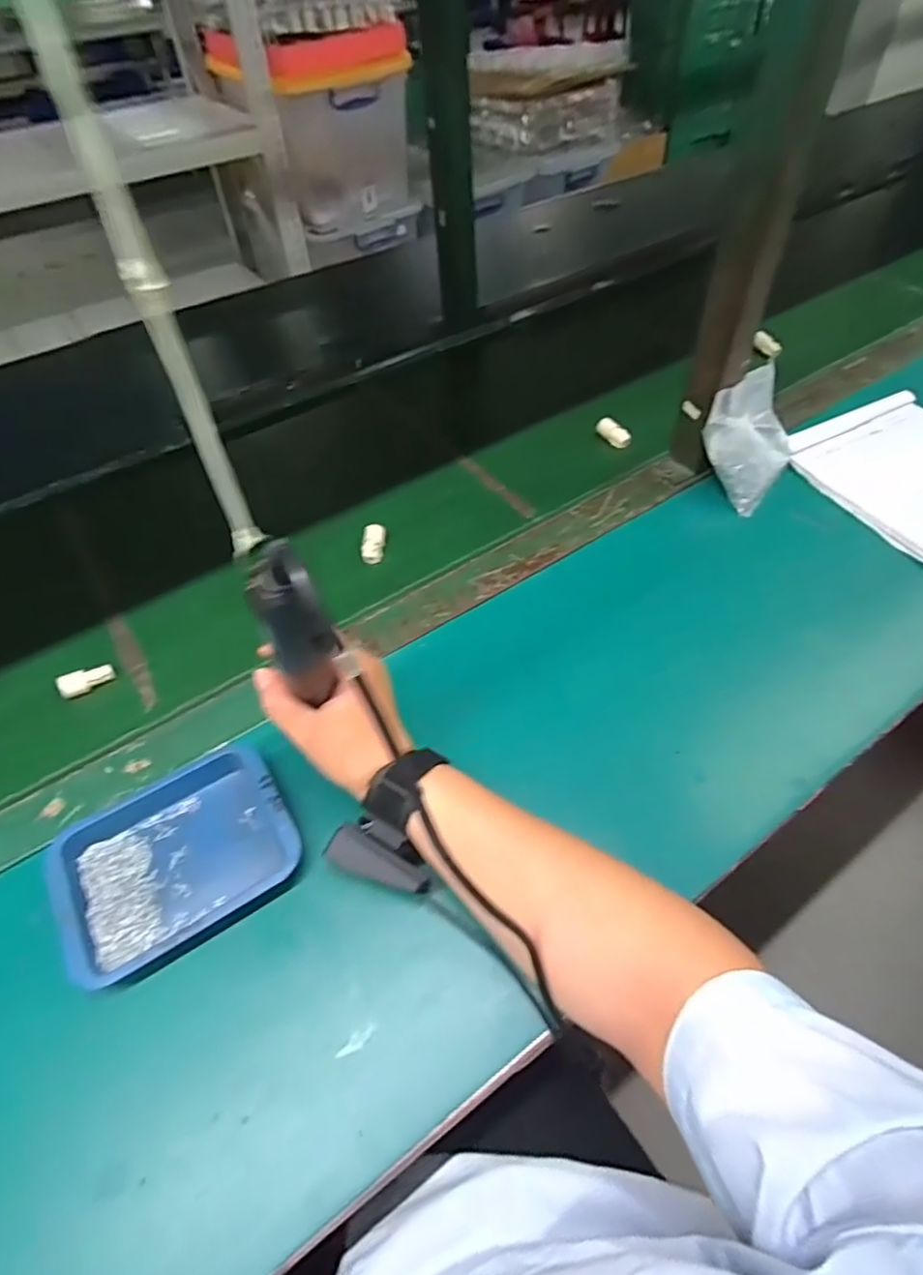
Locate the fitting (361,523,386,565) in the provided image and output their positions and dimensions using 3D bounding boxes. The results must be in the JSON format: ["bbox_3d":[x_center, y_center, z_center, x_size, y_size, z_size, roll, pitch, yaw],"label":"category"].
[{"bbox_3d":[-0.092,-0.099,0.657,0.022,0.024,0.038,-1,52,3],"label":"fitting"}]

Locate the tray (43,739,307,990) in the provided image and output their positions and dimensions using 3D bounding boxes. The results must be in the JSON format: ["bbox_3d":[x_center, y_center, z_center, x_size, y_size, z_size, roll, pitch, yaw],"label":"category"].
[{"bbox_3d":[-0.204,0.154,0.449,0.155,0.026,0.131,-28,55,-17],"label":"tray"}]

